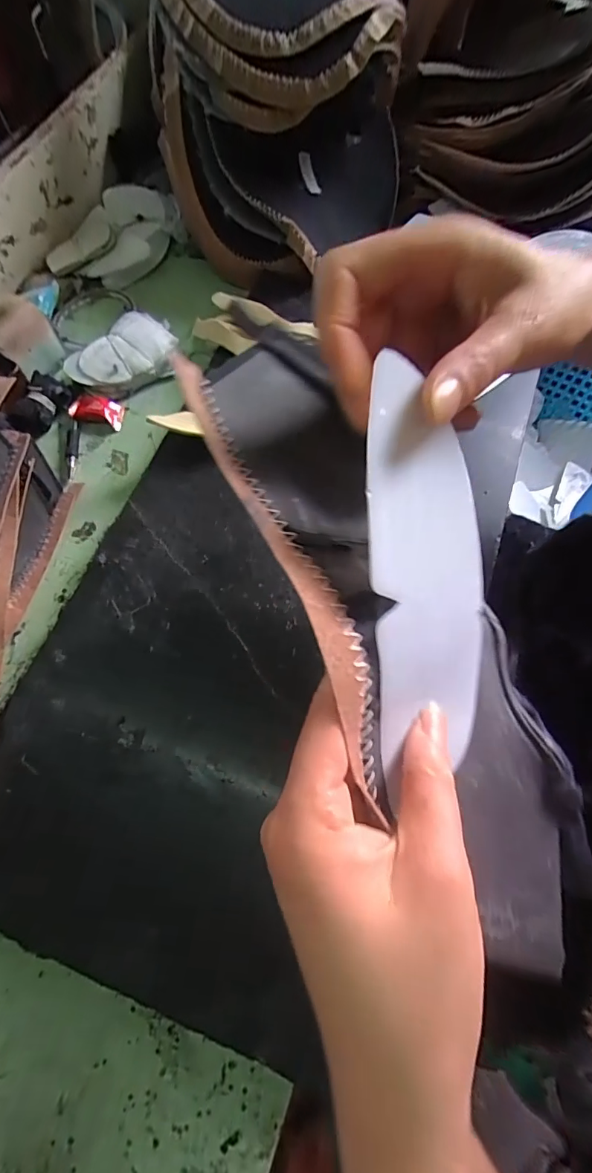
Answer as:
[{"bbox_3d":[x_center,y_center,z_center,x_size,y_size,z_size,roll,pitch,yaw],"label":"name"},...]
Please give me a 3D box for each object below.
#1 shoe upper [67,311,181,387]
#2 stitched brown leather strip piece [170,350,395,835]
[{"bbox_3d":[-0.173,-0.232,0.438,0.106,0.023,0.064,-22,68,-7],"label":"shoe upper"},{"bbox_3d":[-0.008,-0.017,0.172,0.020,0.025,0.198,-24,73,-8],"label":"stitched brown leather strip piece"}]

